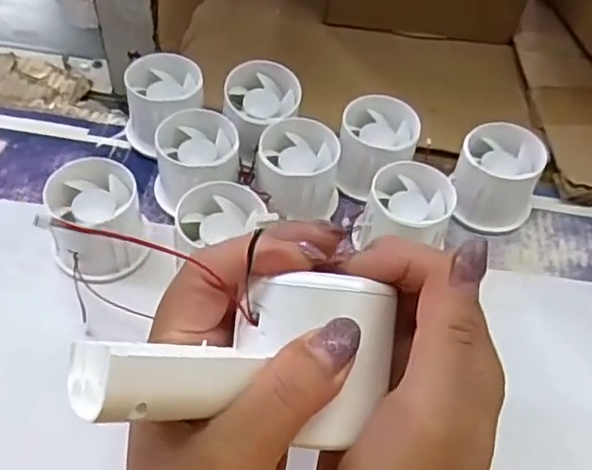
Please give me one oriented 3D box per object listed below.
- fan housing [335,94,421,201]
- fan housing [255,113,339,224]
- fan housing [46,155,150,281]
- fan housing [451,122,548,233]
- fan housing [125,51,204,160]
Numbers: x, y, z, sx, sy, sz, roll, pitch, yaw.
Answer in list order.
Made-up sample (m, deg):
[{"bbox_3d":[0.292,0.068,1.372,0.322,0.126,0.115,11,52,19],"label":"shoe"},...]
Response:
[{"bbox_3d":[0.053,-0.056,0.423,0.051,0.047,0.061,13,52,5],"label":"fan housing"},{"bbox_3d":[0.002,-0.038,0.404,0.053,0.045,0.057,8,52,1],"label":"fan housing"},{"bbox_3d":[-0.117,-0.007,0.370,0.054,0.049,0.060,-12,55,-14],"label":"fan housing"},{"bbox_3d":[0.133,-0.036,0.418,0.055,0.048,0.056,2,52,-3],"label":"fan housing"},{"bbox_3d":[-0.093,-0.090,0.437,0.049,0.051,0.051,2,52,-3],"label":"fan housing"}]

